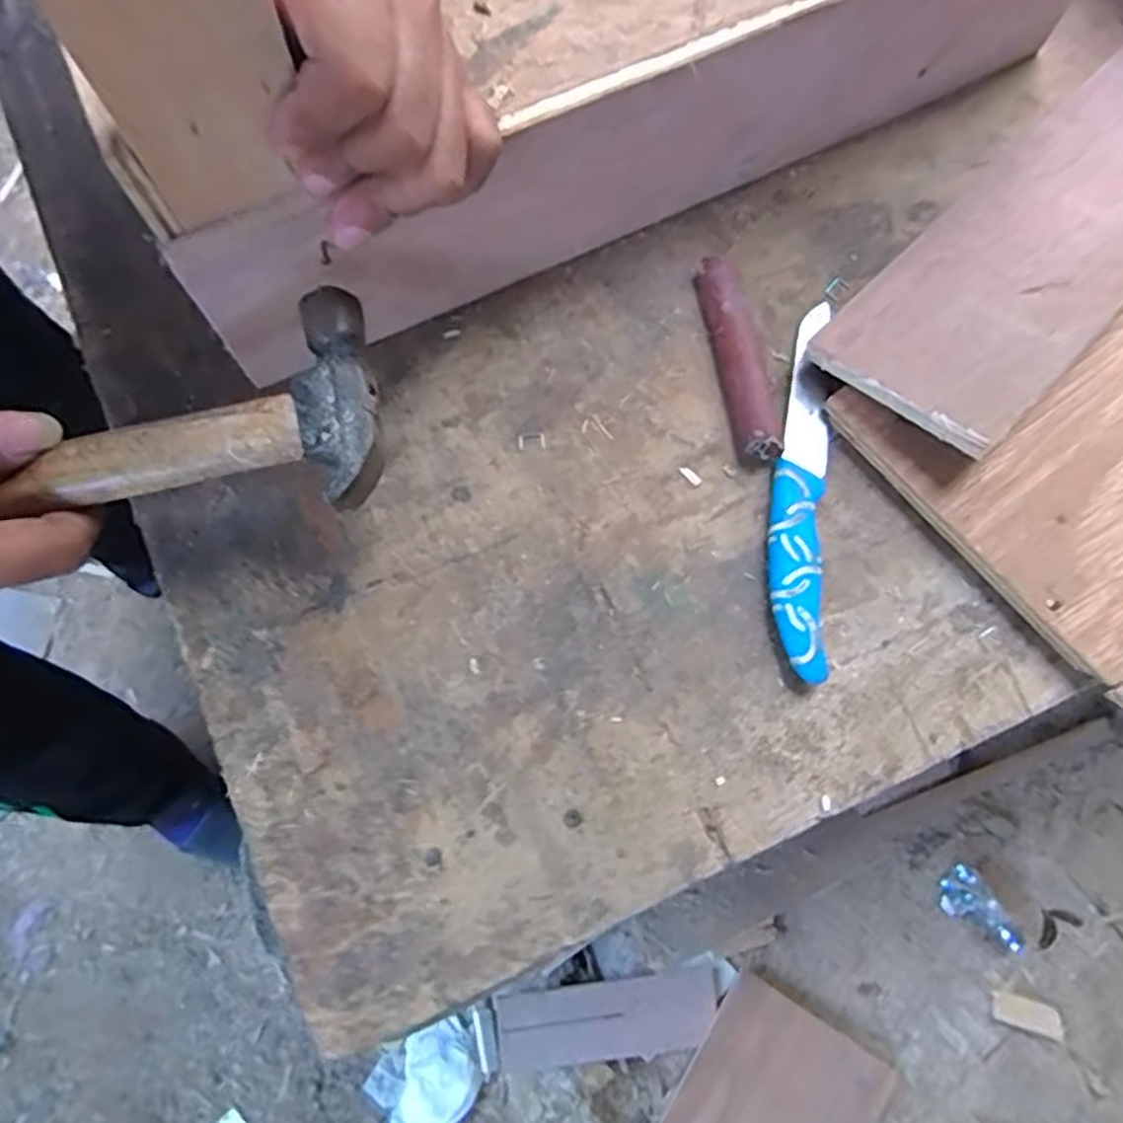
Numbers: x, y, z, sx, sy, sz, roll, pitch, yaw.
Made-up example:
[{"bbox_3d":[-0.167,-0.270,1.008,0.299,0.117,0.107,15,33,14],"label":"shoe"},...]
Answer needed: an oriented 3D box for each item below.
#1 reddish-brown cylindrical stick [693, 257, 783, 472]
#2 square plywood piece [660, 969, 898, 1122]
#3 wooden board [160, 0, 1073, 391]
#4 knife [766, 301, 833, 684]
[{"bbox_3d":[0.082,-0.096,0.359,0.020,0.014,0.104,-7,73,-5],"label":"reddish-brown cylindrical stick"},{"bbox_3d":[0.264,0.692,0.957,0.222,0.015,0.248,32,73,7],"label":"square plywood piece"},{"bbox_3d":[0.058,-0.191,0.343,0.439,0.091,0.010,-26,74,-8],"label":"wooden board"},{"bbox_3d":[0.107,-0.038,0.346,0.024,0.012,0.179,7,72,-1],"label":"knife"}]

